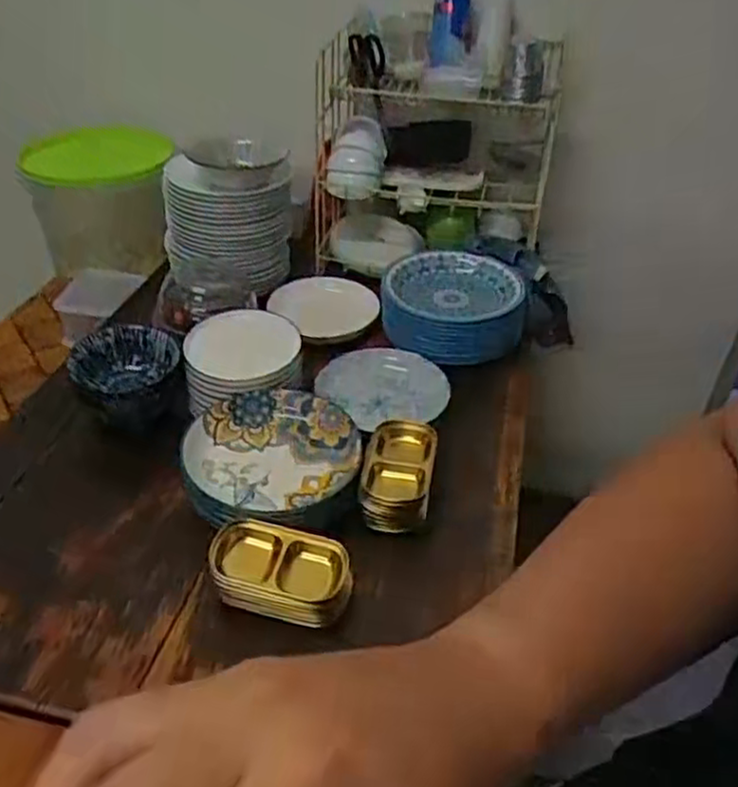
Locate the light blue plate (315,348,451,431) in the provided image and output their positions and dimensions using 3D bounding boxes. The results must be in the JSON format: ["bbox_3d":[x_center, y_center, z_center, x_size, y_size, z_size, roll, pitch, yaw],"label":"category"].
[{"bbox_3d":[0.022,-0.012,1.135,0.215,0.019,0.131,-4,68,-23],"label":"light blue plate"}]

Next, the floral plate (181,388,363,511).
[{"bbox_3d":[-0.128,0.080,0.958,0.228,0.034,0.218,2,38,-2],"label":"floral plate"}]

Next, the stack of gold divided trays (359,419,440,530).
[{"bbox_3d":[0.039,0.109,0.947,0.090,0.056,0.169,7,38,4],"label":"stack of gold divided trays"}]

